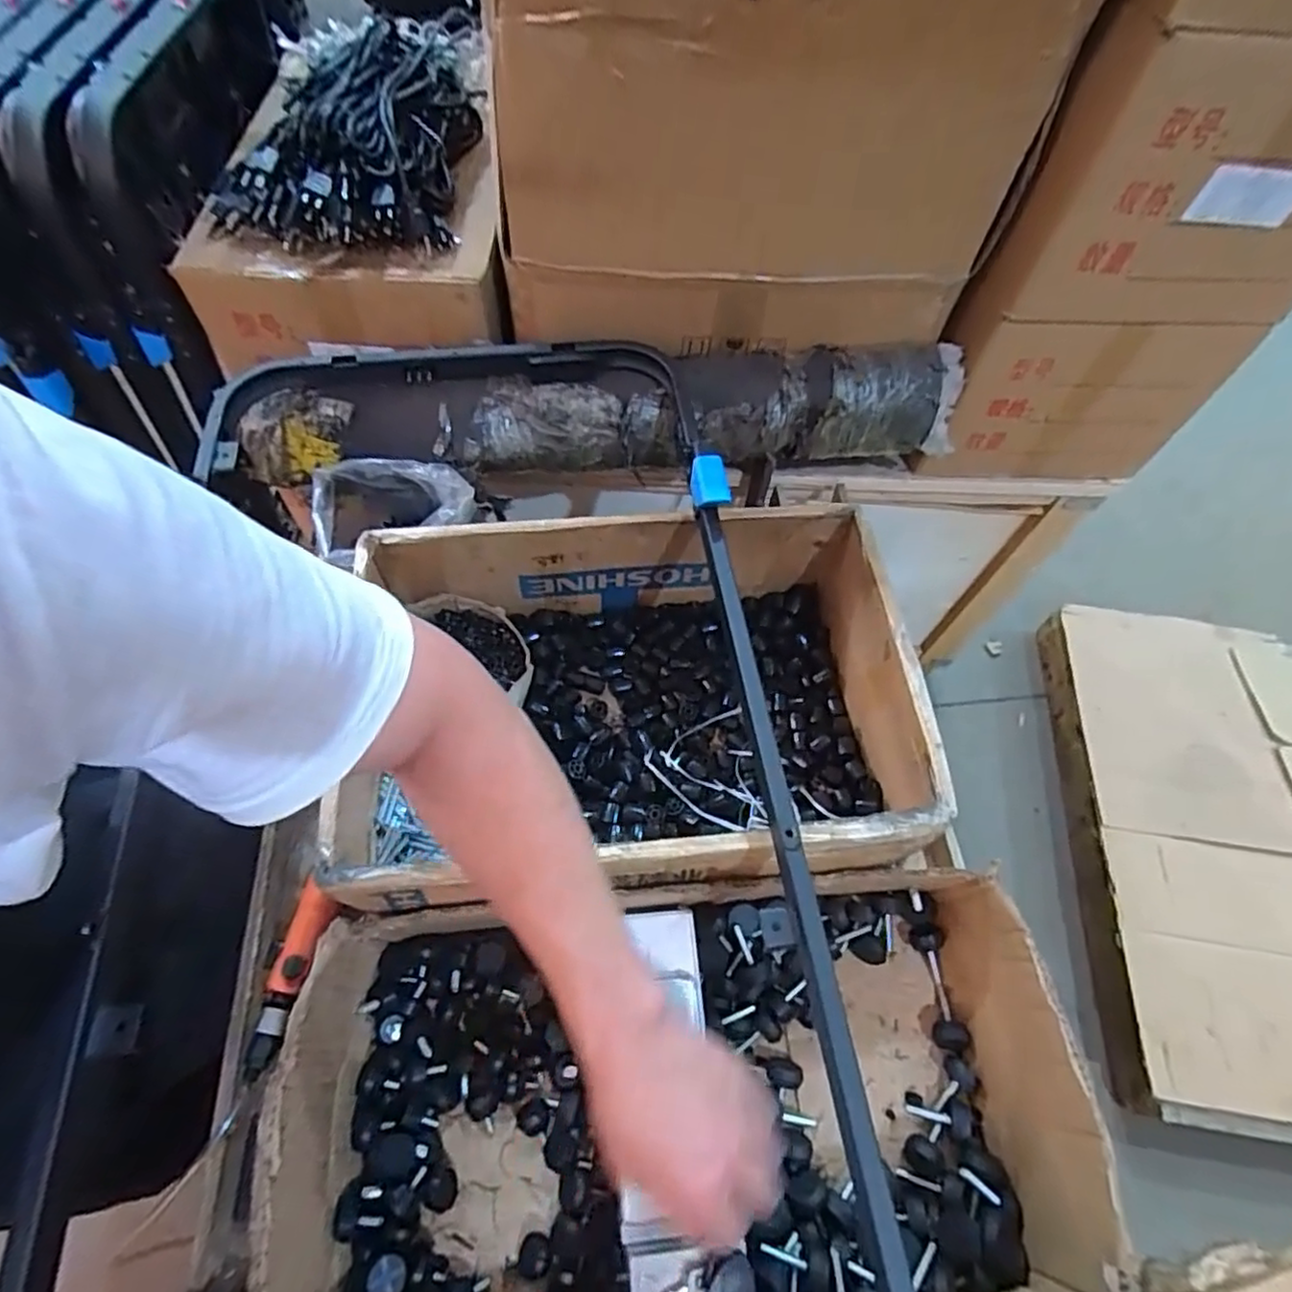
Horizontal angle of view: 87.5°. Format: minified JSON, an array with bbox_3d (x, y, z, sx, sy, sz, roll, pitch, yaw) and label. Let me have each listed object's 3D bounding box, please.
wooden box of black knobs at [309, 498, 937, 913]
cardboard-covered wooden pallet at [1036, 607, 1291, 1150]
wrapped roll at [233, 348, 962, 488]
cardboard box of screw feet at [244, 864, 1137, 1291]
[{"bbox_3d":[-0.012,0.061,0.683,0.512,0.172,0.351,-4,61,-5],"label":"wooden box of black knobs"},{"bbox_3d":[1.379,0.430,1.353,1.022,0.144,1.011,10,61,3],"label":"cardboard-covered wooden pallet"},{"bbox_3d":[-0.024,-0.278,0.808,0.838,0.118,0.127,-8,61,-7],"label":"wrapped roll"},{"bbox_3d":[0.032,0.369,0.535,0.585,0.170,0.331,-5,61,-5],"label":"cardboard box of screw feet"}]

